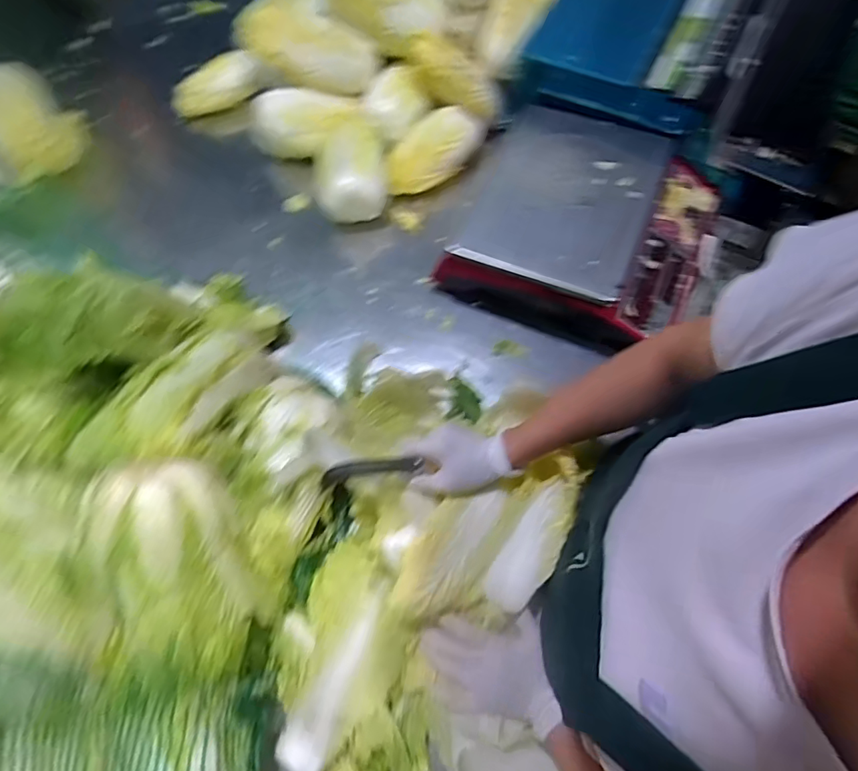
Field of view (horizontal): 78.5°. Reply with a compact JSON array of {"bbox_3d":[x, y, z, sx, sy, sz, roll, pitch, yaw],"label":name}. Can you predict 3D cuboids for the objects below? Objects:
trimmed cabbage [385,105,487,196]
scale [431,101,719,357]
[{"bbox_3d":[0.009,-0.378,0.844,0.181,0.066,0.076,-31,68,-11],"label":"trimmed cabbage"},{"bbox_3d":[0.220,-0.222,0.753,0.324,0.125,0.299,22,69,12],"label":"scale"}]

